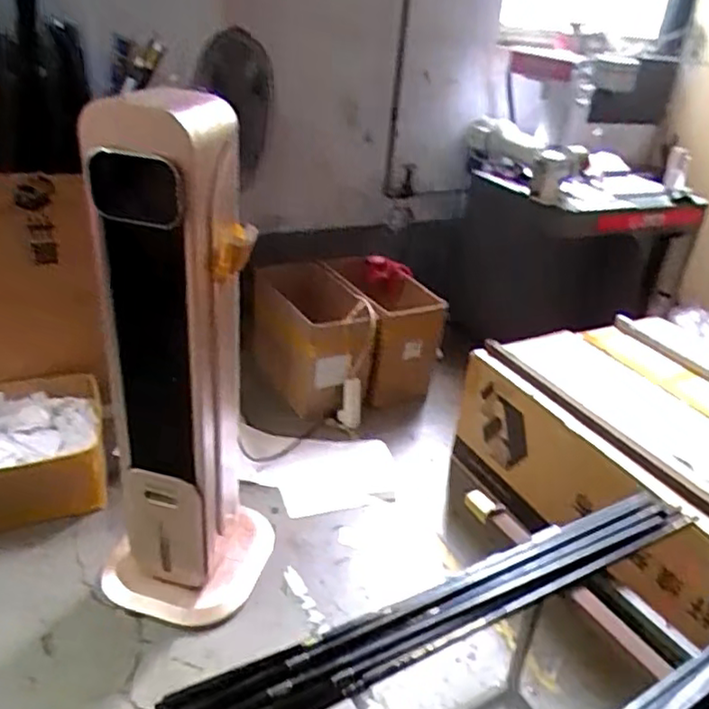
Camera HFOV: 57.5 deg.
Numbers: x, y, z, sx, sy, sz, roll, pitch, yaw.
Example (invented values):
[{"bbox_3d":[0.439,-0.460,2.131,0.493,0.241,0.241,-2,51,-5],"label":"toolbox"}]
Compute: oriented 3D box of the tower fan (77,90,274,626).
[{"bbox_3d":[-0.412,0.031,1.476,0.391,1.159,0.461,-2,30,-10],"label":"tower fan"}]

